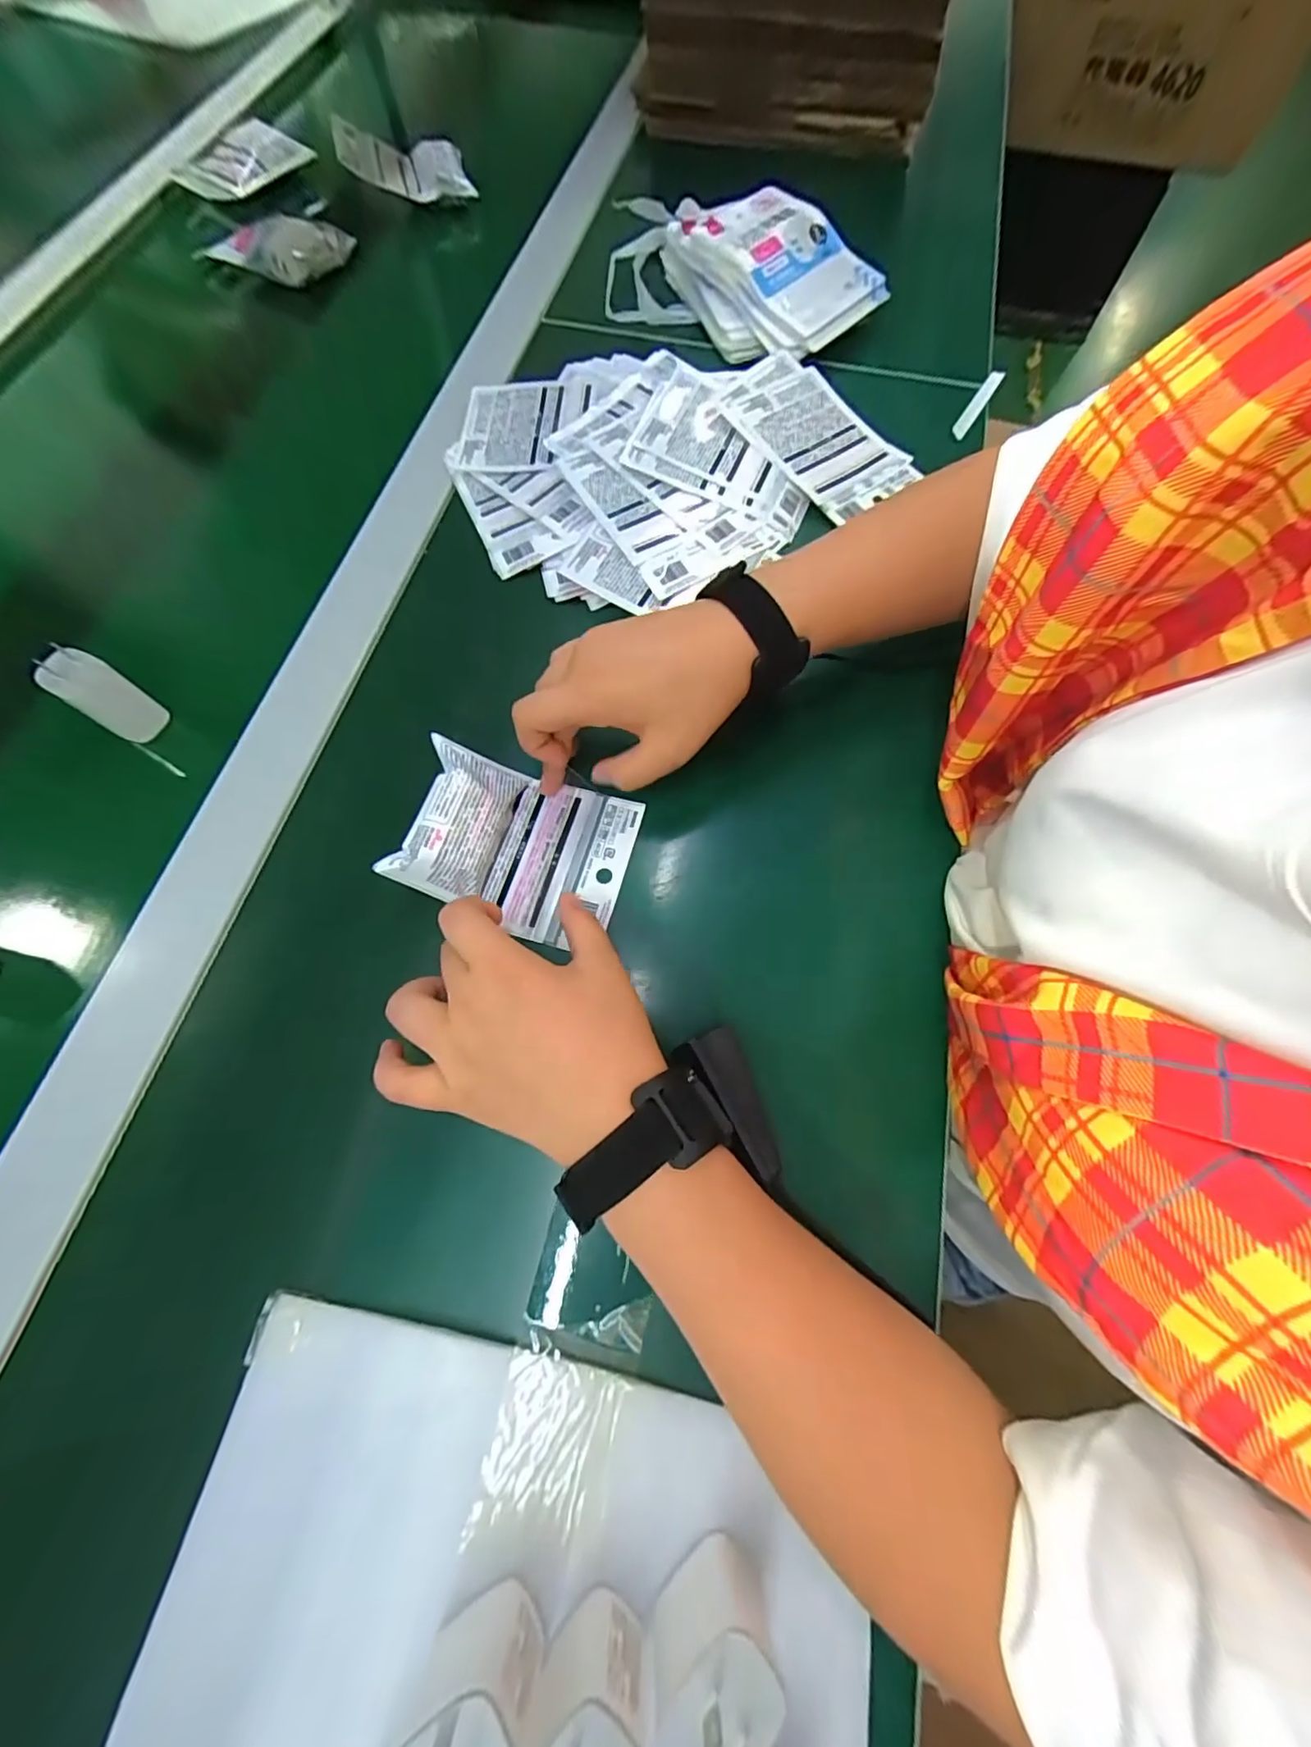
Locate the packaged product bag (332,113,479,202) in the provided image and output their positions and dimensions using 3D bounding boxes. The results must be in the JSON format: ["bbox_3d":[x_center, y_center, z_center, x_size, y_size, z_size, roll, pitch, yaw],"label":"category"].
[{"bbox_3d":[-0.255,-0.724,0.573,0.118,0.041,0.100,-16,71,-6],"label":"packaged product bag"}]

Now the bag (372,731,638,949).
[{"bbox_3d":[-0.073,-0.020,0.319,0.113,0.043,0.096,14,71,5],"label":"bag"}]

